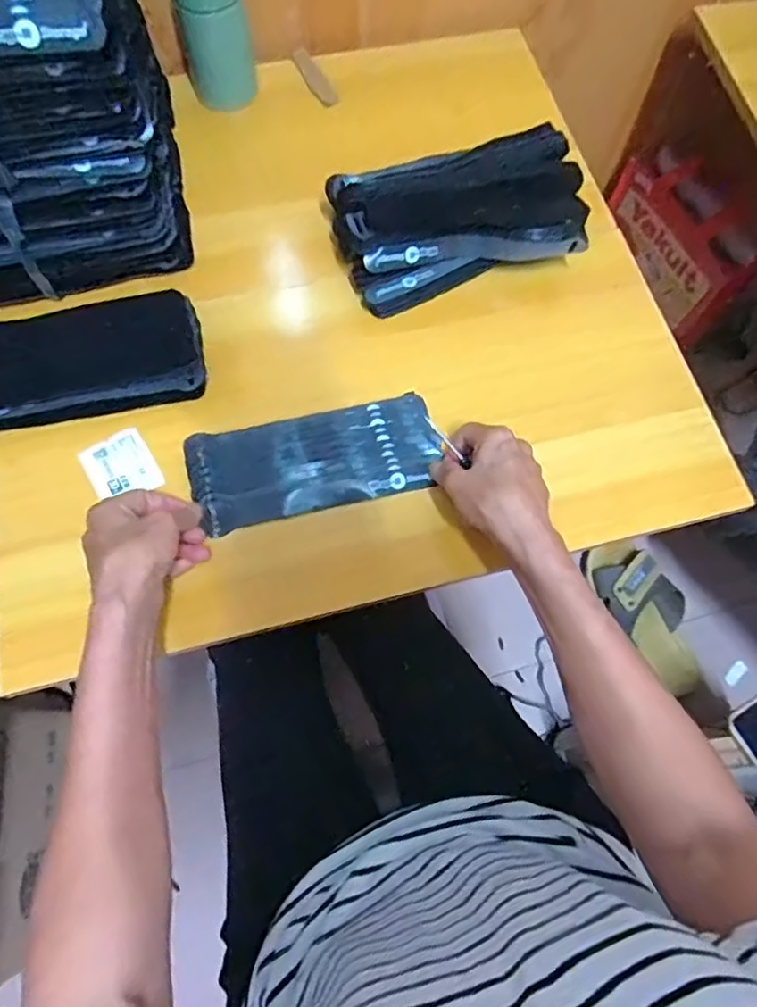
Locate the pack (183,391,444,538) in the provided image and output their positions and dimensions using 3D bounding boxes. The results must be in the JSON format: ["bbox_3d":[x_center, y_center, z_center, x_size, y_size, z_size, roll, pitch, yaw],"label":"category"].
[{"bbox_3d":[-0.051,-0.036,0.488,0.199,0.018,0.086,-12,72,-5],"label":"pack"}]

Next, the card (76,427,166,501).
[{"bbox_3d":[-0.209,-0.030,0.483,0.051,0.007,0.058,-29,75,-12],"label":"card"}]

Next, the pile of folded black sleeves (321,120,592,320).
[{"bbox_3d":[0.069,-0.254,0.529,0.214,0.074,0.110,-13,72,-7],"label":"pile of folded black sleeves"}]

